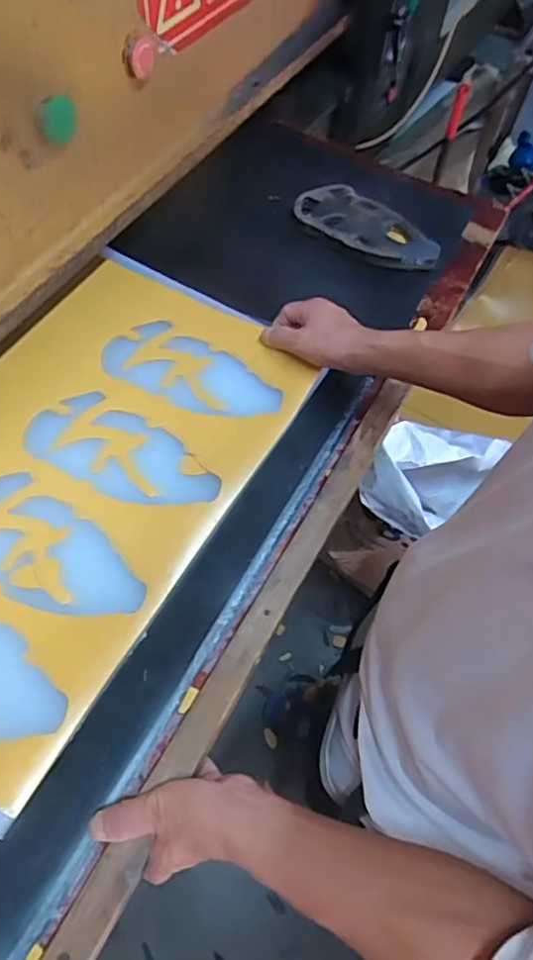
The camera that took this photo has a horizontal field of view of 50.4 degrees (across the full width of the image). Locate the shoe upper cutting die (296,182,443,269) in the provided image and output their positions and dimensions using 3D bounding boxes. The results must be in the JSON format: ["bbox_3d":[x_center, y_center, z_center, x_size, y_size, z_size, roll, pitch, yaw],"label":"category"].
[{"bbox_3d":[0.154,-0.385,0.863,0.224,0.019,0.104,37,65,15],"label":"shoe upper cutting die"}]

